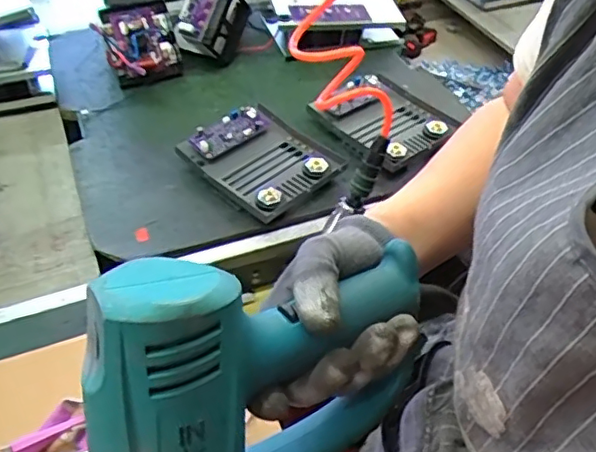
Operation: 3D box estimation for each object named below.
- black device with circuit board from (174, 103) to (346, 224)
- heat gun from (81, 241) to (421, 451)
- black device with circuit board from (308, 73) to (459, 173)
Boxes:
[{"bbox_3d":[-0.044,-0.094,0.787,0.161,0.036,0.175,-34,56,-31],"label":"black device with circuit board"},{"bbox_3d":[-0.026,0.118,0.336,0.188,0.213,0.078,-11,20,-39],"label":"heat gun"},{"bbox_3d":[0.122,-0.160,0.865,0.156,0.032,0.185,-29,54,-28],"label":"black device with circuit board"}]

